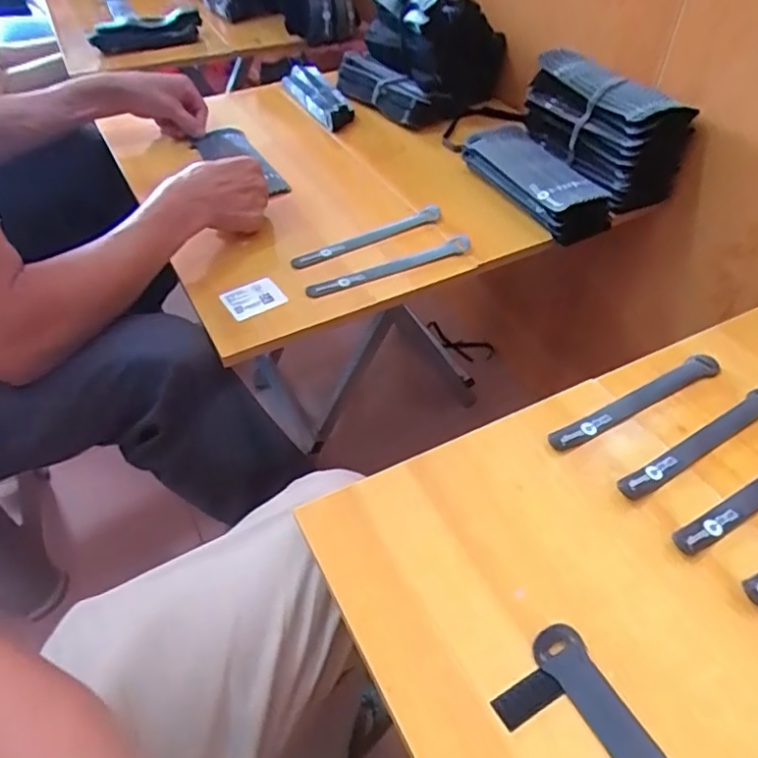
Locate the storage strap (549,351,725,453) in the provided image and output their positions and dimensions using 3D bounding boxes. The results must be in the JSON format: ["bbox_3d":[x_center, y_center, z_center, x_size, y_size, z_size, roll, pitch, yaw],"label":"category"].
[{"bbox_3d":[0.231,0.019,0.529,0.198,0.004,0.023,-24,50,-21],"label":"storage strap"}]

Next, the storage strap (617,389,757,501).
[{"bbox_3d":[0.273,0.050,0.499,0.198,0.010,0.020,-24,51,-21],"label":"storage strap"}]

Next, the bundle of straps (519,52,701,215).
[{"bbox_3d":[0.281,-0.324,0.762,0.096,0.111,0.209,-19,49,-17],"label":"bundle of straps"}]

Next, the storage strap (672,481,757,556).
[{"bbox_3d":[0.301,0.086,0.465,0.192,0.008,0.022,-23,50,-21],"label":"storage strap"}]

